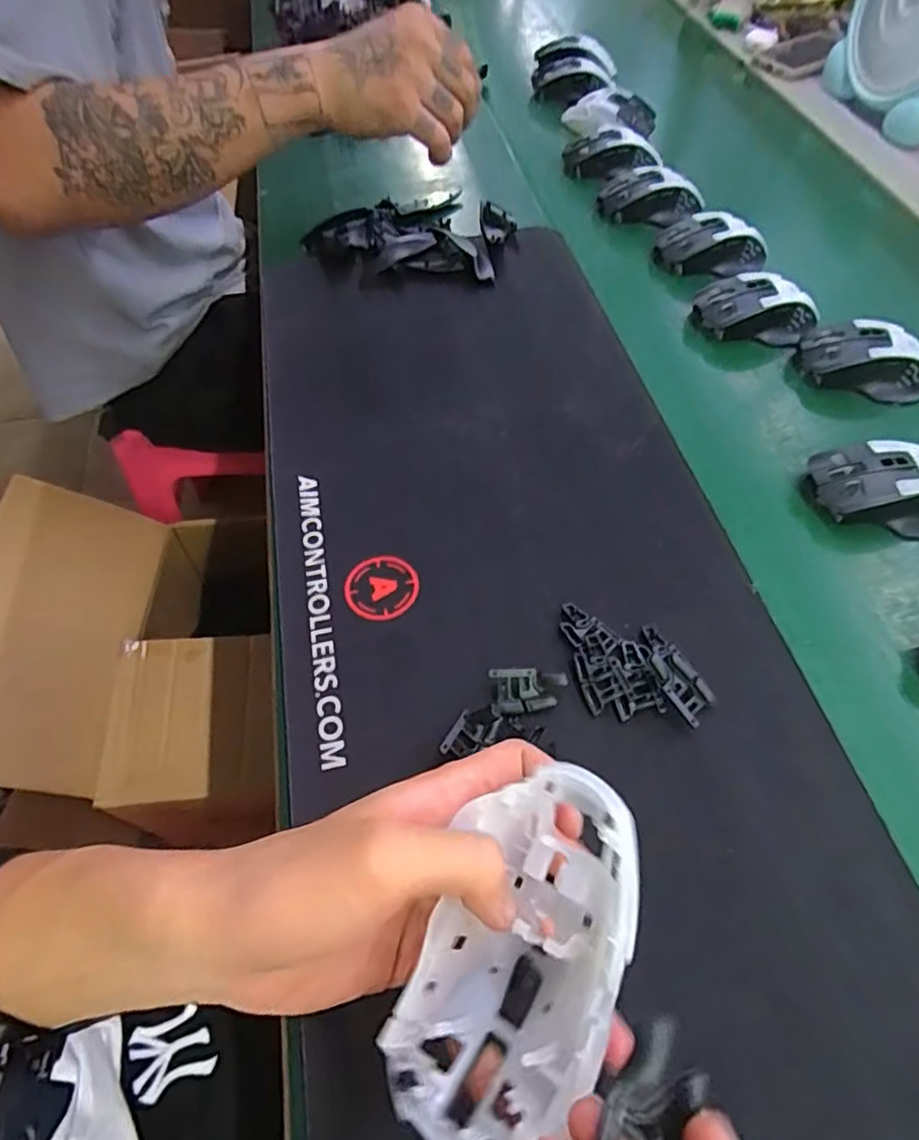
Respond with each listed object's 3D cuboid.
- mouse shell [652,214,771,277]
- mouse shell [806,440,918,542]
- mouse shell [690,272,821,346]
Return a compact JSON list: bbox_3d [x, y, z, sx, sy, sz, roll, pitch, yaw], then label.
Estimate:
[{"bbox_3d":[0.254,-0.324,0.619,0.112,0.044,0.059,1,56,0],"label":"mouse shell"},{"bbox_3d":[0.308,-0.060,0.442,0.111,0.035,0.060,10,57,6],"label":"mouse shell"},{"bbox_3d":[0.274,-0.240,0.562,0.110,0.033,0.055,3,56,2],"label":"mouse shell"}]

